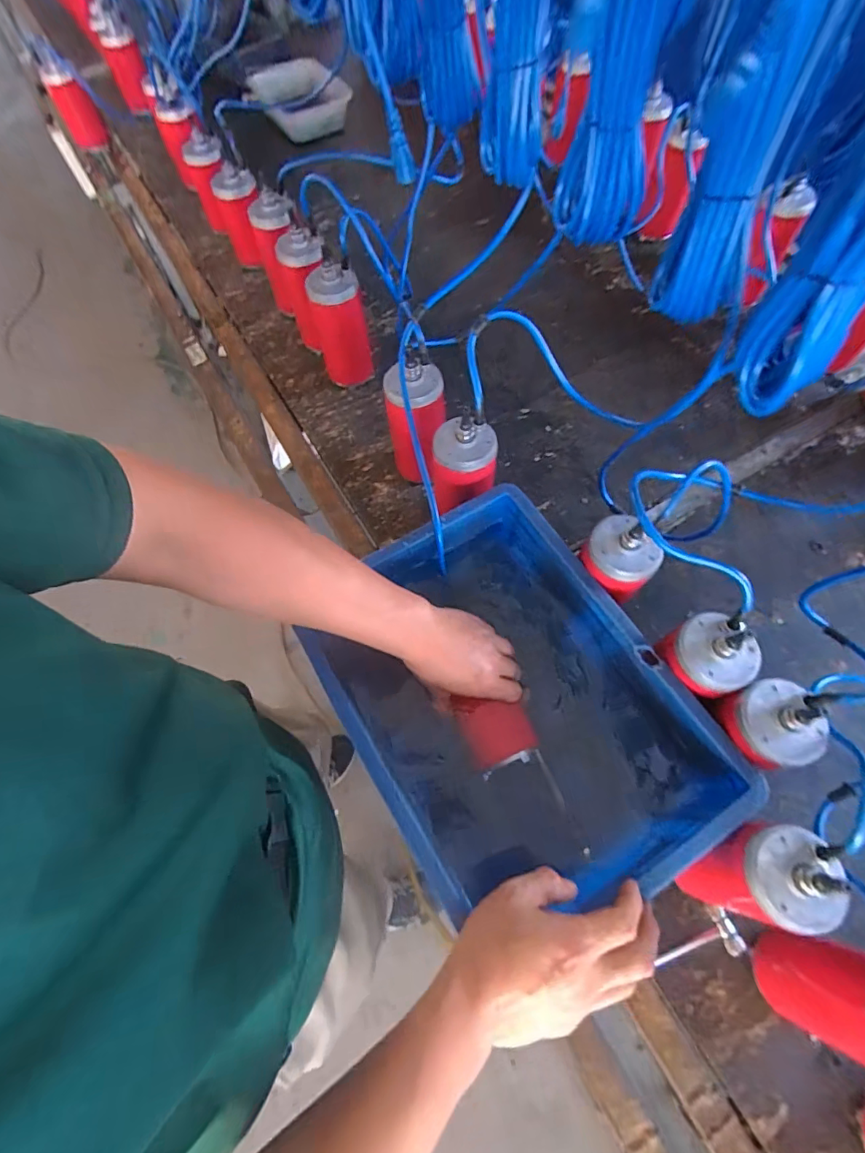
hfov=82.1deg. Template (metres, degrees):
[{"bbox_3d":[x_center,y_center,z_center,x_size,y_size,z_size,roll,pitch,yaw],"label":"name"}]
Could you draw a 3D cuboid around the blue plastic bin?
[{"bbox_3d":[0.071,0.136,0.519,0.305,0.095,0.395,-29,68,-10],"label":"blue plastic bin"}]

